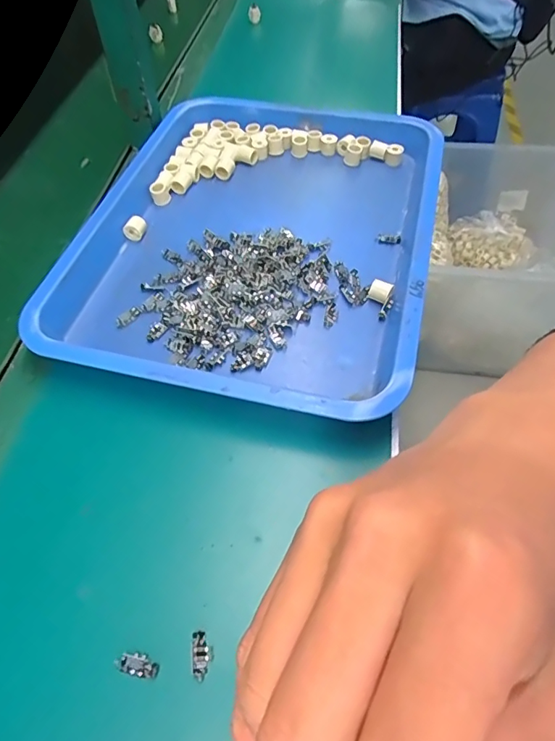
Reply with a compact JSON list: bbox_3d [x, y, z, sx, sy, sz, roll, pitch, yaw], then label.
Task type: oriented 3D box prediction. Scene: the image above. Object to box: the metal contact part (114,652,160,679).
[{"bbox_3d":[-0.087,0.184,0.307,0.028,0.005,0.012,9,55,9],"label":"metal contact part"}]

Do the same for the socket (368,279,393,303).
[{"bbox_3d":[0.097,-0.074,0.465,0.021,0.016,0.017,18,57,16],"label":"socket"}]

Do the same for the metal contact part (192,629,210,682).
[{"bbox_3d":[-0.048,0.179,0.309,0.010,0.005,0.027,-7,54,-2],"label":"metal contact part"}]

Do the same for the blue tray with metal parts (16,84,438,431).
[{"bbox_3d":[-0.018,-0.154,0.522,0.349,0.043,0.445,10,55,10],"label":"blue tray with metal parts"}]

